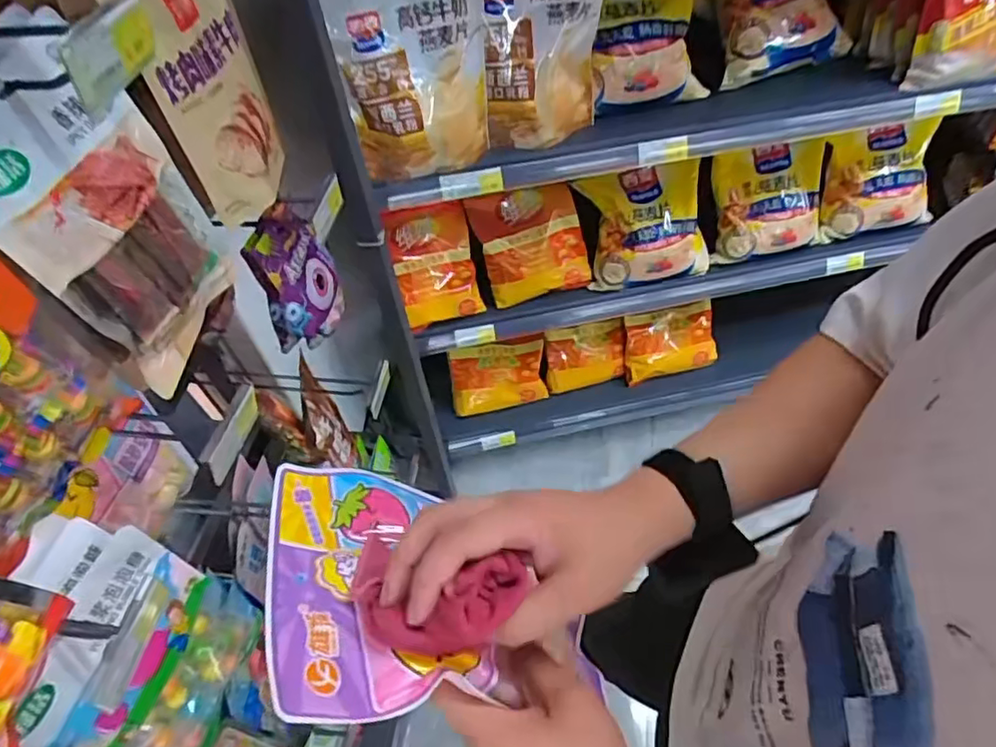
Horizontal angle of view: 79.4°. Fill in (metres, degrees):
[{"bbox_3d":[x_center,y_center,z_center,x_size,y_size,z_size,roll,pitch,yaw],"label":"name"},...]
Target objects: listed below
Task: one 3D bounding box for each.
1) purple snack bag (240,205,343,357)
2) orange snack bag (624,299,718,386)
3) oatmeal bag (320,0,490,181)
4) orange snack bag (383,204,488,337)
[{"bbox_3d":[-0.258,-0.122,0.780,0.063,0.180,0.117,0,53,5],"label":"purple snack bag"},{"bbox_3d":[0.429,-0.077,1.499,0.238,0.140,0.116,-14,53,-6],"label":"orange snack bag"},{"bbox_3d":[-0.113,-0.414,0.846,0.204,0.278,0.054,-14,53,-6],"label":"oatmeal bag"},{"bbox_3d":[-0.130,-0.222,1.212,0.159,0.233,0.046,-14,20,-3],"label":"orange snack bag"}]

